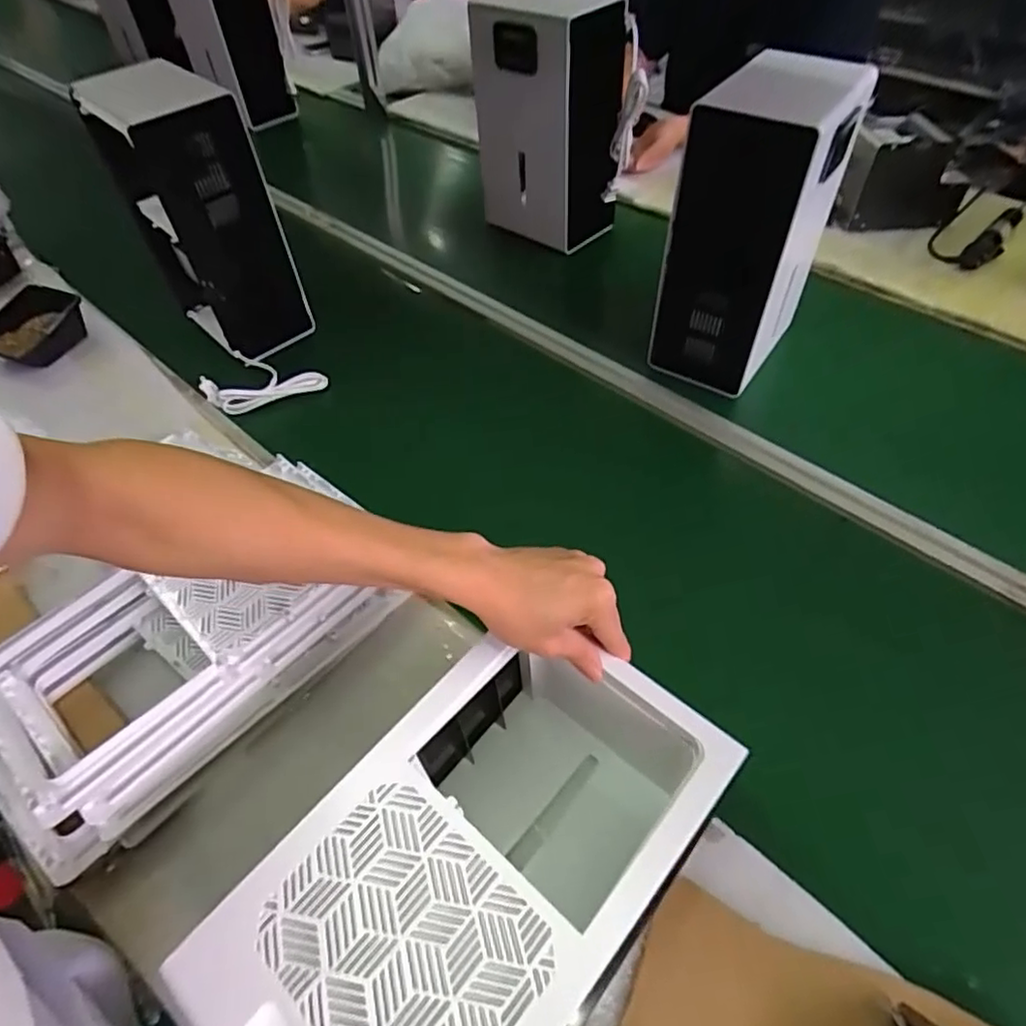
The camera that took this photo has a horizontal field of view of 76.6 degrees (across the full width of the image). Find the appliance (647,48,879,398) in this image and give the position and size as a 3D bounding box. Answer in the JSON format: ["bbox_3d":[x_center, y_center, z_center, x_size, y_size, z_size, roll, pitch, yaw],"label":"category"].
[{"bbox_3d":[0.302,-0.354,0.838,0.145,0.343,0.209,29,59,25],"label":"appliance"}]

